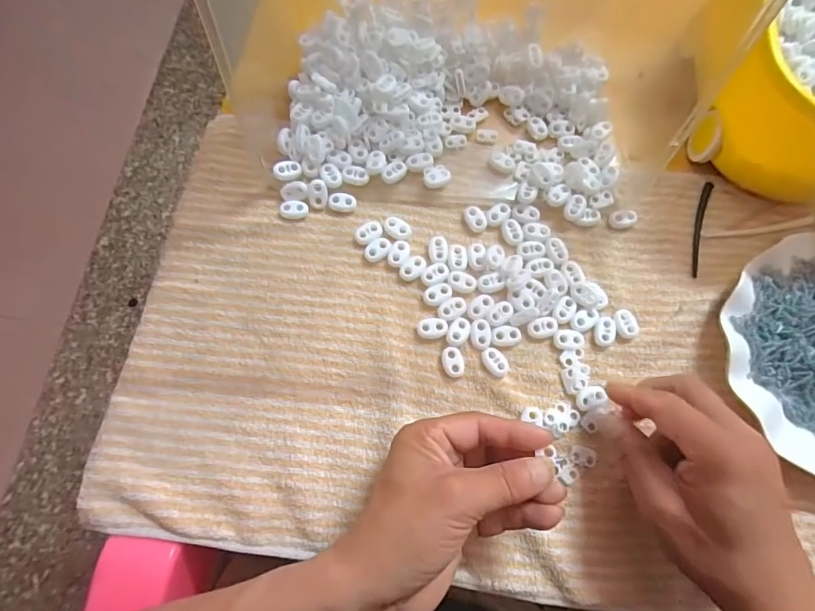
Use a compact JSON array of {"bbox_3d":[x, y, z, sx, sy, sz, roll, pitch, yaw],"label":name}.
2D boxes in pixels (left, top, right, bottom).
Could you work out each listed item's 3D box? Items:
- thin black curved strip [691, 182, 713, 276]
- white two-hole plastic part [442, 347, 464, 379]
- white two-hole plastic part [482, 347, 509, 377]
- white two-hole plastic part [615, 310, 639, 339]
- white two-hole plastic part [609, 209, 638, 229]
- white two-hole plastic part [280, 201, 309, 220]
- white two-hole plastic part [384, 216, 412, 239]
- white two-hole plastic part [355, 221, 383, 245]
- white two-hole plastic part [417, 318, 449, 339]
[{"bbox_3d":[0.239,-0.065,0.371,0.010,0.004,0.088,19,73,5],"label":"thin black curved strip"},{"bbox_3d":[0.033,0.041,0.331,0.016,0.005,0.022,-8,72,-4],"label":"white two-hole plastic part"},{"bbox_3d":[0.064,0.041,0.330,0.015,0.005,0.022,-27,75,-9],"label":"white two-hole plastic part"},{"bbox_3d":[0.164,0.014,0.343,0.016,0.005,0.022,-12,73,-5],"label":"white two-hole plastic part"},{"bbox_3d":[0.173,-0.069,0.367,0.021,0.008,0.015,-13,73,-5],"label":"white two-hole plastic part"},{"bbox_3d":[-0.090,-0.076,0.362,0.022,0.005,0.015,8,72,1],"label":"white two-hole plastic part"},{"bbox_3d":[-0.007,-0.061,0.360,0.023,0.004,0.016,30,74,8],"label":"white two-hole plastic part"},{"bbox_3d":[-0.030,-0.057,0.358,0.022,0.004,0.015,-33,76,-11],"label":"white two-hole plastic part"},{"bbox_3d":[0.019,0.017,0.338,0.022,0.005,0.016,5,72,0],"label":"white two-hole plastic part"}]

